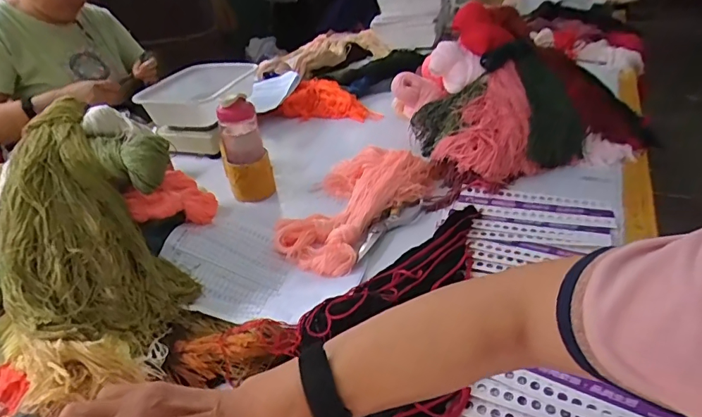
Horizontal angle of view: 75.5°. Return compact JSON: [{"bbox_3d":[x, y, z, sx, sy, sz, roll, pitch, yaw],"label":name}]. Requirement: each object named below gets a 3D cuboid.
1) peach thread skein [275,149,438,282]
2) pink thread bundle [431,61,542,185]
[{"bbox_3d":[0.002,-0.015,0.796,0.202,0.063,0.343,14,37,27],"label":"peach thread skein"},{"bbox_3d":[0.275,-0.175,0.899,0.181,0.132,0.236,6,34,17],"label":"pink thread bundle"}]

